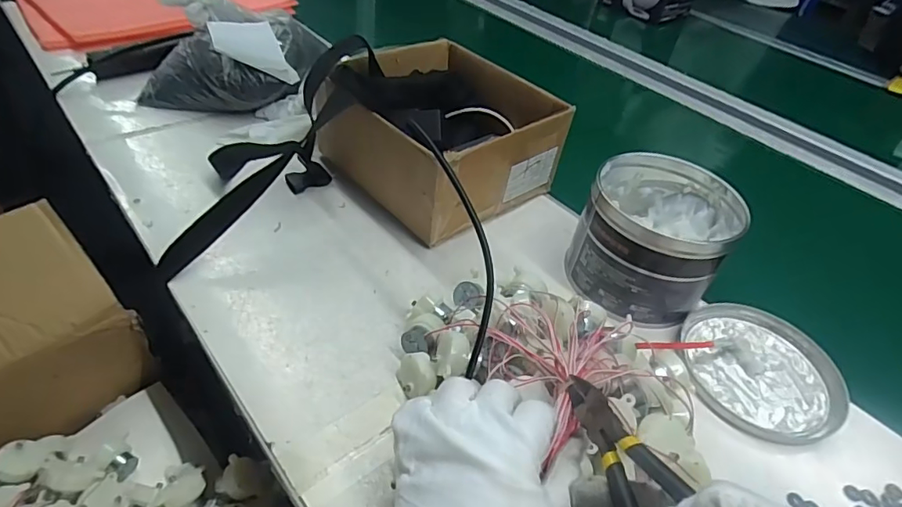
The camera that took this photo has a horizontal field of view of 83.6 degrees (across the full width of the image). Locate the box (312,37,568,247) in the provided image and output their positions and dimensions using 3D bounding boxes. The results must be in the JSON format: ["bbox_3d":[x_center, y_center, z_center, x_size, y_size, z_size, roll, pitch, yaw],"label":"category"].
[{"bbox_3d":[-0.013,-0.138,0.550,0.193,0.117,0.205,-28,54,-32],"label":"box"}]

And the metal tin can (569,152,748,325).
[{"bbox_3d":[0.185,-0.013,0.469,0.126,0.102,0.131,28,47,21],"label":"metal tin can"}]

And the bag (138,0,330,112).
[{"bbox_3d":[-0.275,-0.251,0.635,0.201,0.114,0.127,10,43,3],"label":"bag"}]

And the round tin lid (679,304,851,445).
[{"bbox_3d":[0.265,0.098,0.433,0.126,0.011,0.128,4,43,-4],"label":"round tin lid"}]

